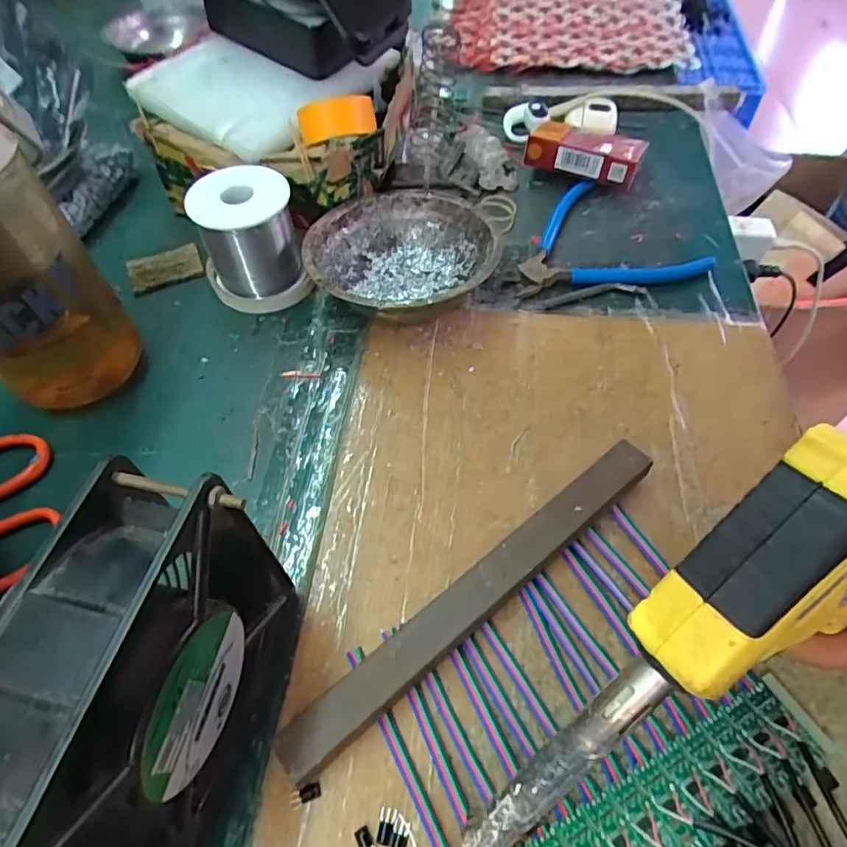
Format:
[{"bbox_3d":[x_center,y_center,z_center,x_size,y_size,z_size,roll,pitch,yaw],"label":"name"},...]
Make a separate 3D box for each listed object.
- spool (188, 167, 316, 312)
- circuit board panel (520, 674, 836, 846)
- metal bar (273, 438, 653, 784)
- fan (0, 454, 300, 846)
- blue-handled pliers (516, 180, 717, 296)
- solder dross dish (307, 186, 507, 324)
[{"bbox_3d":[-0.117,-0.125,0.375,0.071,0.068,0.068,-18,56,-10],"label":"spool"},{"bbox_3d":[0.084,0.150,0.206,0.160,0.006,0.032,-23,57,-14],"label":"circuit board panel"},{"bbox_3d":[0.029,0.078,0.256,0.212,0.018,0.021,-35,61,-20],"label":"metal bar"},{"bbox_3d":[-0.093,0.093,0.190,0.049,0.117,0.123,11,56,10],"label":"fan"},{"bbox_3d":[0.130,-0.144,0.413,0.135,0.012,0.112,-7,55,-2],"label":"blue-handled pliers"},{"bbox_3d":[-0.014,-0.108,0.374,0.122,0.043,0.121,-1,55,2],"label":"solder dross dish"}]

